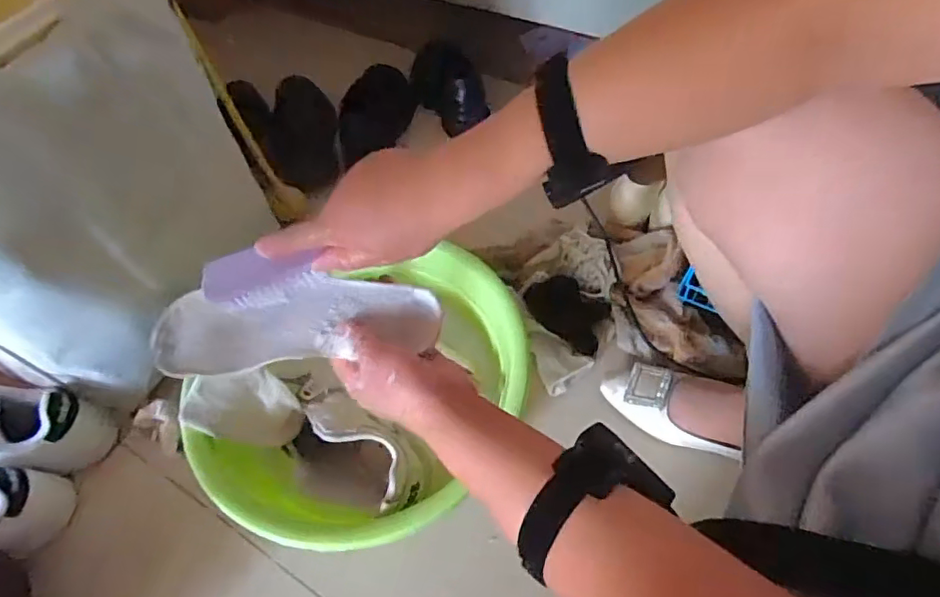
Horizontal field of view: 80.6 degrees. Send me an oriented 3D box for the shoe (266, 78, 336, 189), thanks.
[{"bbox_3d":[-0.298,-0.295,0.996,0.109,0.114,0.265,-13,55,-3],"label":"shoe"}]

